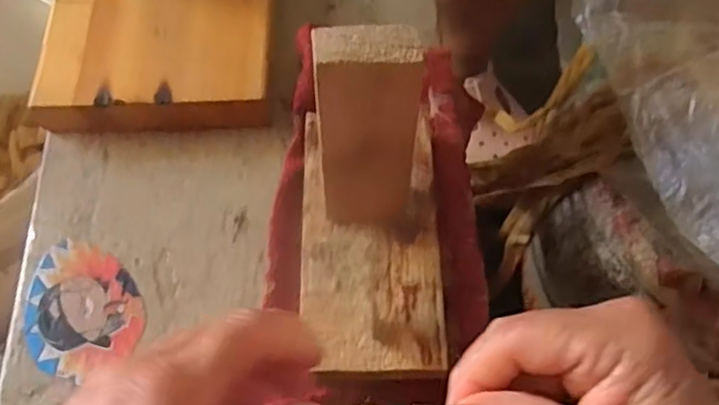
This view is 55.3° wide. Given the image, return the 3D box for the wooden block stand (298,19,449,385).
[{"bbox_3d":[0.004,-0.005,0.306,0.070,0.124,0.132,0,61,3],"label":"wooden block stand"}]

